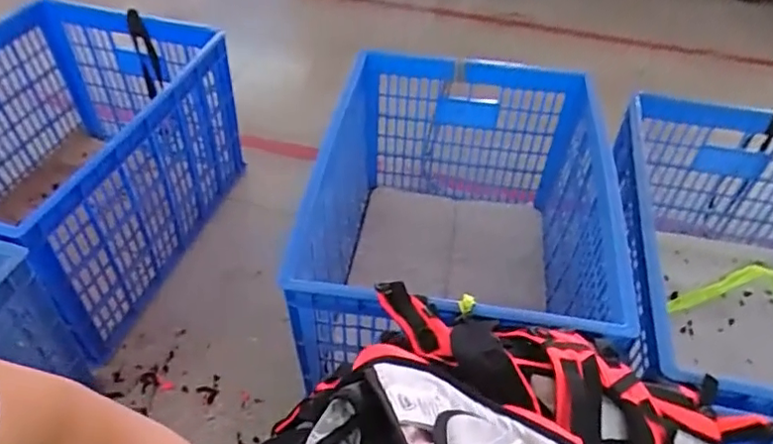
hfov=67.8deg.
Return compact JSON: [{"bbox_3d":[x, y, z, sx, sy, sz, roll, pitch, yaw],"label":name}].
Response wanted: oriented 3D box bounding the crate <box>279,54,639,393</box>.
[{"bbox_3d":[0.180,0.021,1.417,0.660,0.489,0.813,7,46,4],"label":"crate"}]

